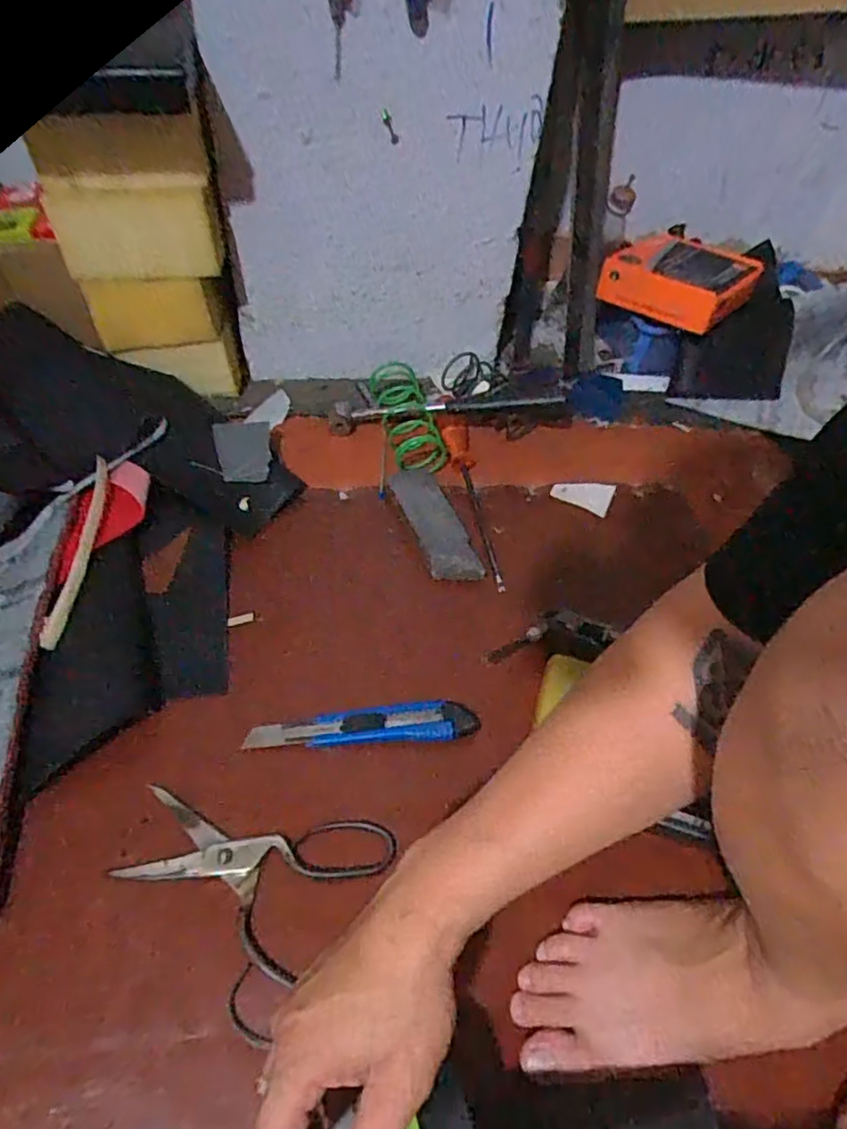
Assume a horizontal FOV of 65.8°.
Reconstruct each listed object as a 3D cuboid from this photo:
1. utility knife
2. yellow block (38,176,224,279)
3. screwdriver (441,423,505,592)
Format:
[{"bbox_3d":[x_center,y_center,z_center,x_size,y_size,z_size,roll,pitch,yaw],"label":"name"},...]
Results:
[{"bbox_3d":[-0.049,0.130,0.532,0.180,0.014,0.033,-1,52,-5],"label":"utility knife"},{"bbox_3d":[-0.277,-0.321,0.630,0.149,0.083,0.032,-2,52,-6],"label":"yellow block"},{"bbox_3d":[0.059,-0.068,0.685,0.029,0.023,0.216,-9,53,-11],"label":"screwdriver"}]

